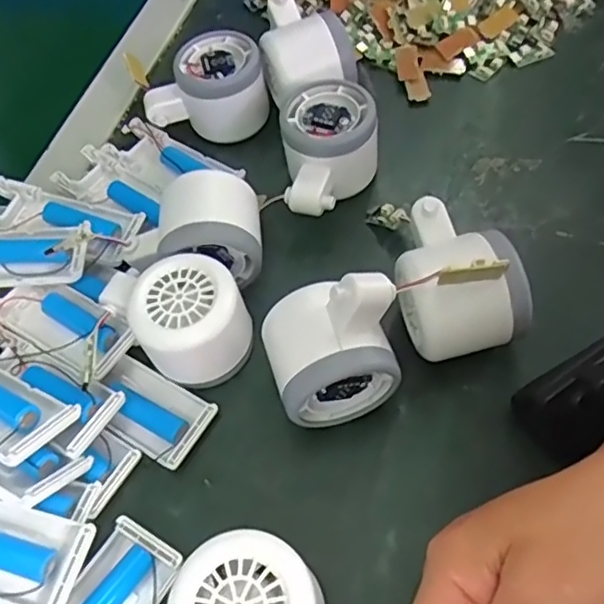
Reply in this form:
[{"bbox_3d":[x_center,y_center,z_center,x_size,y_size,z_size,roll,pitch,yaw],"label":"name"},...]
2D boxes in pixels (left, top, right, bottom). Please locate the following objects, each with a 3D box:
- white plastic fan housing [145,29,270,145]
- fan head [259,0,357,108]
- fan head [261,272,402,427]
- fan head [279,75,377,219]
[{"bbox_3d":[-0.064,-0.150,0.436,0.086,0.053,0.059,2,59,8],"label":"white plastic fan housing"},{"bbox_3d":[0.001,-0.174,0.432,0.058,0.052,0.072,-12,58,0],"label":"fan head"},{"bbox_3d":[0.013,0.021,0.301,0.059,0.078,0.054,-19,58,-5],"label":"fan head"},{"bbox_3d":[0.018,-0.093,0.384,0.057,0.047,0.083,0,59,7],"label":"fan head"}]

